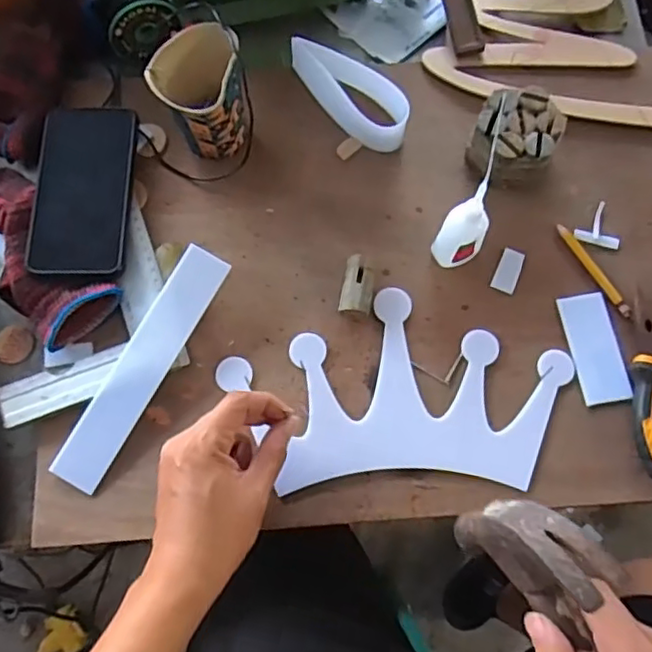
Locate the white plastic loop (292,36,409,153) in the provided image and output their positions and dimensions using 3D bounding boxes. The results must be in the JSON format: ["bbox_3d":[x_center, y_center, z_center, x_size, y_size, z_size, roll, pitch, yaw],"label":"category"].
[{"bbox_3d":[0.019,-0.215,0.571,0.041,0.053,0.129,-41,77,-10],"label":"white plastic loop"}]

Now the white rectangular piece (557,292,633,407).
[{"bbox_3d":[0.226,0.017,0.521,0.039,0.008,0.093,-8,73,-1],"label":"white rectangular piece"}]

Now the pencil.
[{"bbox_3d":[0.231,-0.049,0.534,0.011,0.005,0.096,-29,75,-7],"label":"pencil"}]

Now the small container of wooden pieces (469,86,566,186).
[{"bbox_3d":[0.166,-0.164,0.550,0.070,0.051,0.082,23,76,8],"label":"small container of wooden pieces"}]

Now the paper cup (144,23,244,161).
[{"bbox_3d":[-0.103,-0.193,0.536,0.072,0.091,0.078,0,74,2],"label":"paper cup"}]

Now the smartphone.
[{"bbox_3d":[-0.209,-0.121,0.542,0.079,0.016,0.164,3,72,-7],"label":"smartphone"}]

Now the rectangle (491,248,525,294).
[{"bbox_3d":[0.159,-0.049,0.541,0.020,0.004,0.039,22,75,8],"label":"rectangle"}]

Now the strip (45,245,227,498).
[{"bbox_3d":[-0.147,0.032,0.501,0.042,0.008,0.207,30,83,2],"label":"strip"}]

